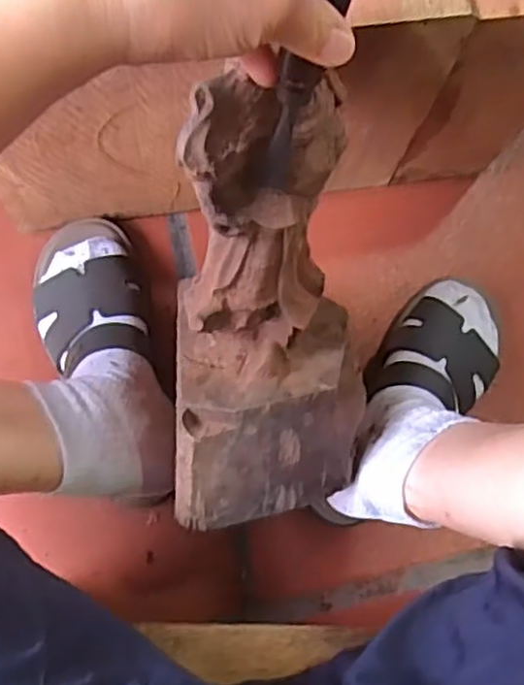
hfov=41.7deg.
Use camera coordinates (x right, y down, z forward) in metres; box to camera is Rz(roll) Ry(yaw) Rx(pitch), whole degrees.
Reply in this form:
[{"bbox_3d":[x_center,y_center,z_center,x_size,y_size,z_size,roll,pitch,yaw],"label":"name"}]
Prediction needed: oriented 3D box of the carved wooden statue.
[{"bbox_3d":[0.001,-0.021,0.423,0.127,0.094,0.287,-7,125,-7],"label":"carved wooden statue"}]

